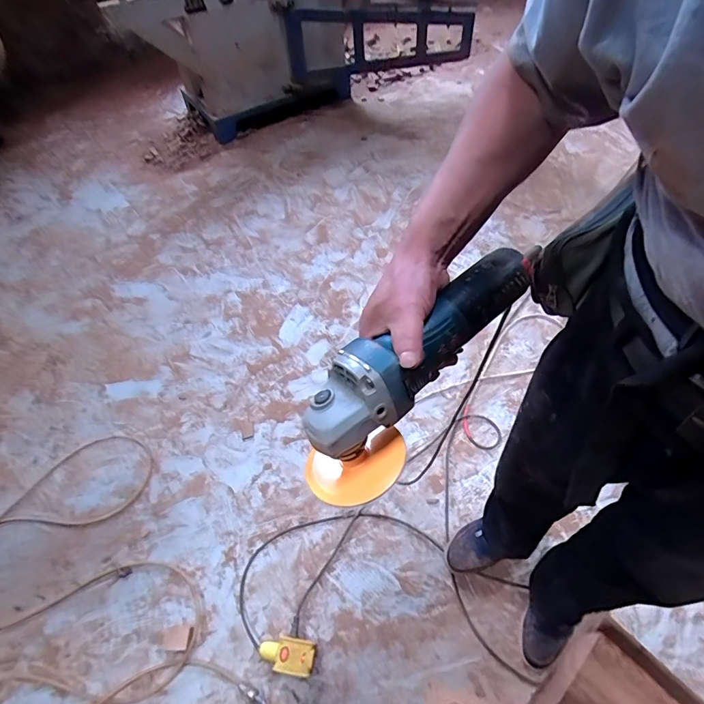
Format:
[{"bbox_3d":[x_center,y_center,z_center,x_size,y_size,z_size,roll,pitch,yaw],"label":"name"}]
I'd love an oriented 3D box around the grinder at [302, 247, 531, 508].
[{"bbox_3d":[0.061,0.005,0.384,0.091,0.084,0.290,38,77,25],"label":"grinder"}]

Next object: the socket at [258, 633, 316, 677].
[{"bbox_3d":[-0.147,0.689,0.954,0.128,0.037,0.068,9,56,8],"label":"socket"}]

